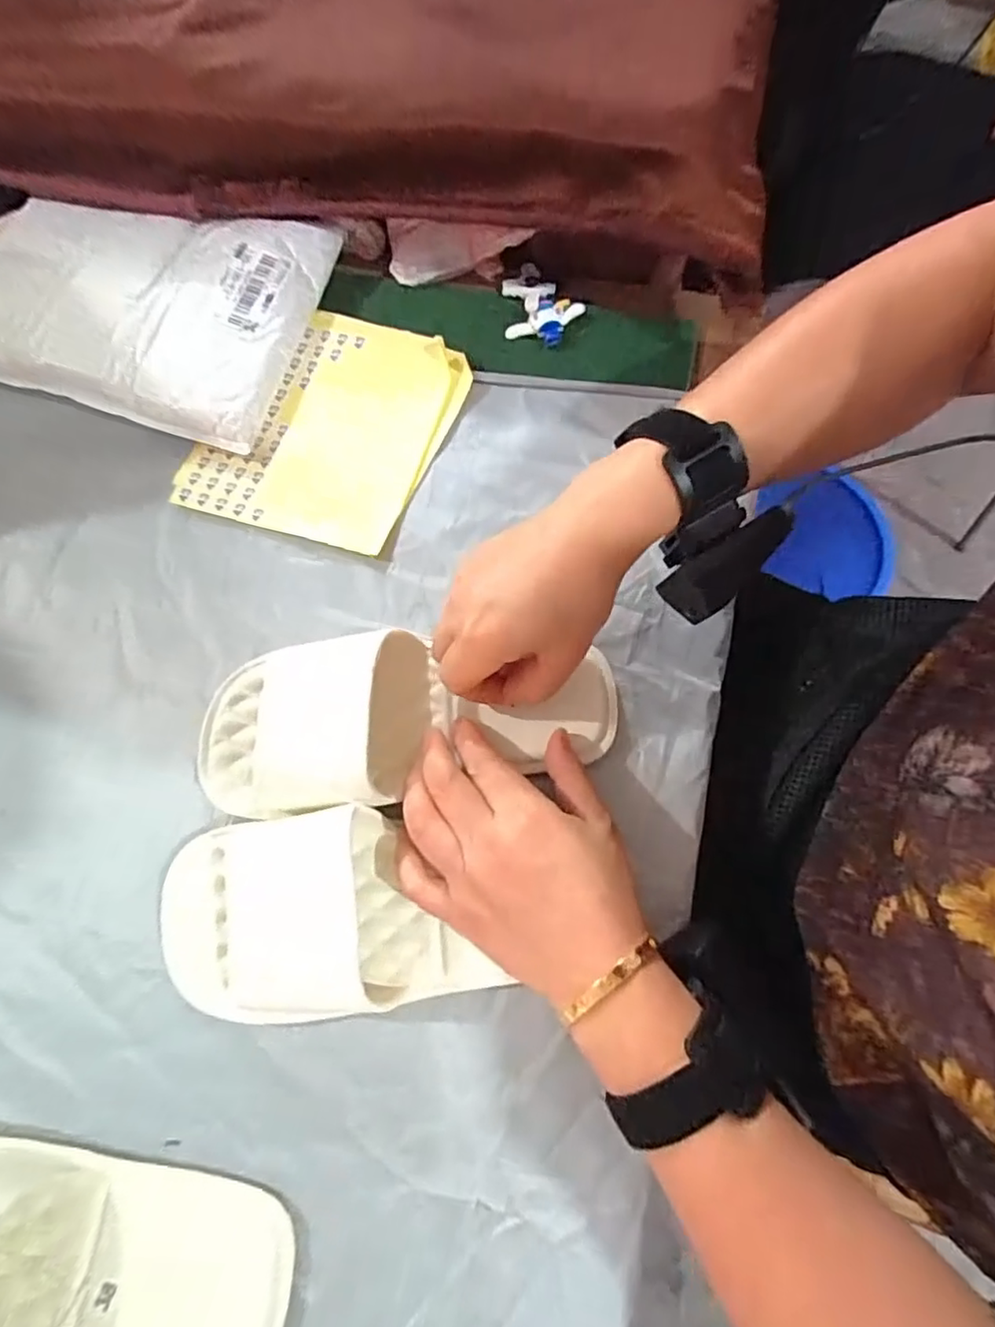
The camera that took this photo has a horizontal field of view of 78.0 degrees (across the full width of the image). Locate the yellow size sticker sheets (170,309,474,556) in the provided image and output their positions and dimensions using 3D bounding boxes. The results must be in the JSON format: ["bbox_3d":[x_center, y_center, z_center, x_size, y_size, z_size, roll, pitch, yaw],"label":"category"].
[{"bbox_3d":[-0.119,-0.169,0.436,0.153,0.014,0.182,24,74,9],"label":"yellow size sticker sheets"}]

